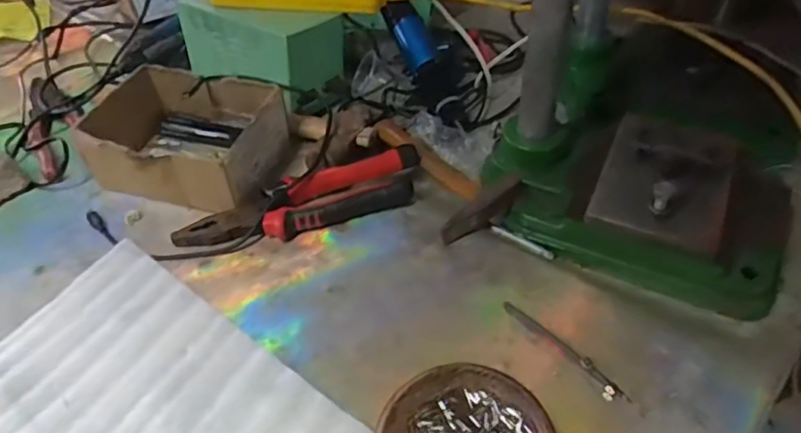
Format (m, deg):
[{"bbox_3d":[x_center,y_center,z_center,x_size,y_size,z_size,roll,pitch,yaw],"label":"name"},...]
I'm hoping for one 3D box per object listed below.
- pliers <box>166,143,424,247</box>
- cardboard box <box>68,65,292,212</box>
[{"bbox_3d":[-0.085,-0.013,0.540,0.219,0.025,0.052,-19,46,-15],"label":"pliers"},{"bbox_3d":[-0.202,-0.078,0.583,0.165,0.064,0.132,12,47,16],"label":"cardboard box"}]

